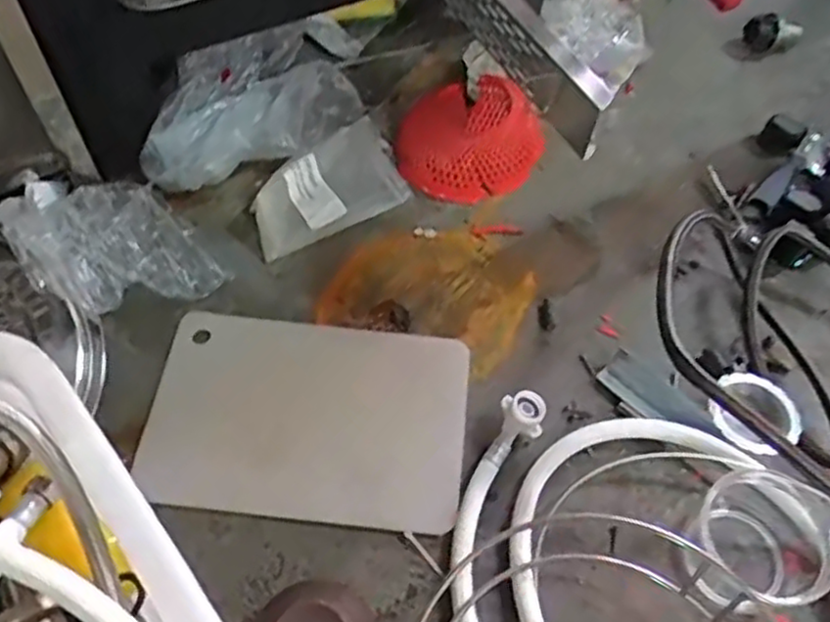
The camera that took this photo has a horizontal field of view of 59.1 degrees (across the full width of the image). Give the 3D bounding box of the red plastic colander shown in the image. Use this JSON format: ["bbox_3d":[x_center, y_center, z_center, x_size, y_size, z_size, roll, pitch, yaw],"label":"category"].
[{"bbox_3d":[0.057,-0.207,0.872,0.146,0.093,0.149,1,58,-2],"label":"red plastic colander"}]

